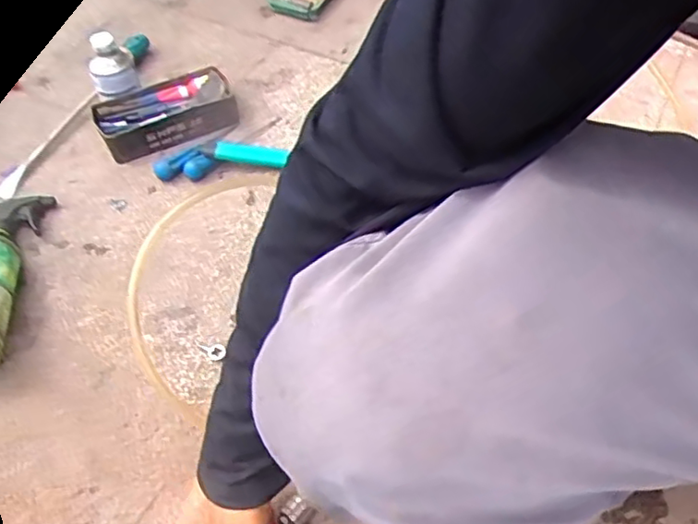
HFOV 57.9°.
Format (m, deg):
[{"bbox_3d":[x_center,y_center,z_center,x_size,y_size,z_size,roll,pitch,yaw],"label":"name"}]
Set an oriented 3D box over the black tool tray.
[{"bbox_3d":[-0.258,-0.213,0.891,0.184,0.069,0.090,-21,54,-16],"label":"black tool tray"}]

